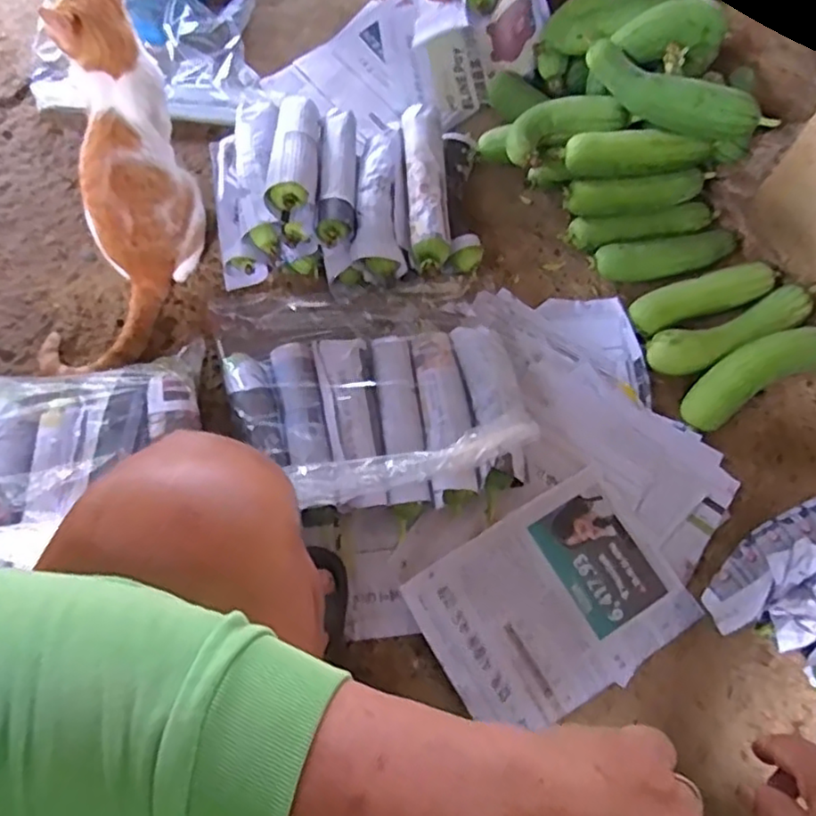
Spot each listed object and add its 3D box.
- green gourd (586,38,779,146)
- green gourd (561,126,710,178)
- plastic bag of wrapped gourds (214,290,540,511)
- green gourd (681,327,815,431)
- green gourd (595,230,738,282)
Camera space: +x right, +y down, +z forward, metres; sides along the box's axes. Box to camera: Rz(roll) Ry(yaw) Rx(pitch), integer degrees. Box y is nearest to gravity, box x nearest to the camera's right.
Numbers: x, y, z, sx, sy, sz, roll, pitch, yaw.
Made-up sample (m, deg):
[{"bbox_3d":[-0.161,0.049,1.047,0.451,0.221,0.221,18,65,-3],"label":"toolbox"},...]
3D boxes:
[{"bbox_3d":[0.316,-0.366,0.788,0.225,0.053,0.061,28,69,9],"label":"green gourd"},{"bbox_3d":[0.280,-0.309,0.803,0.174,0.047,0.048,9,68,1],"label":"green gourd"},{"bbox_3d":[-0.051,-0.024,0.775,0.364,0.086,0.280,-2,70,1],"label":"plastic bag of wrapped gourds"},{"bbox_3d":[0.415,-0.043,0.796,0.199,0.063,0.064,-28,71,-8],"label":"green gourd"},{"bbox_3d":[0.333,-0.197,0.860,0.180,0.039,0.054,-4,70,0],"label":"green gourd"}]

